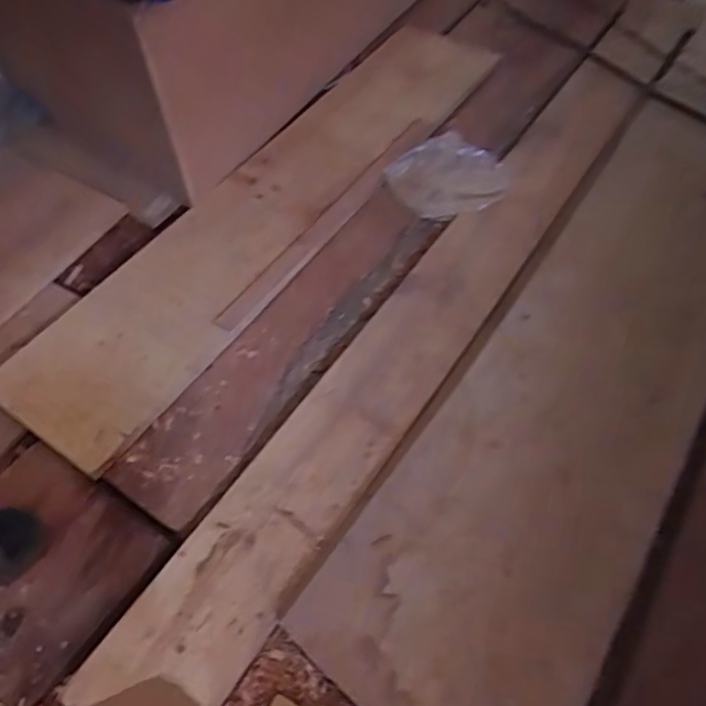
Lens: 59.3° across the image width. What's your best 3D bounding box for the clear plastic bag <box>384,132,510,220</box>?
[{"bbox_3d":[0.180,-0.333,1.179,0.218,0.072,0.175,-10,57,-9],"label":"clear plastic bag"}]

